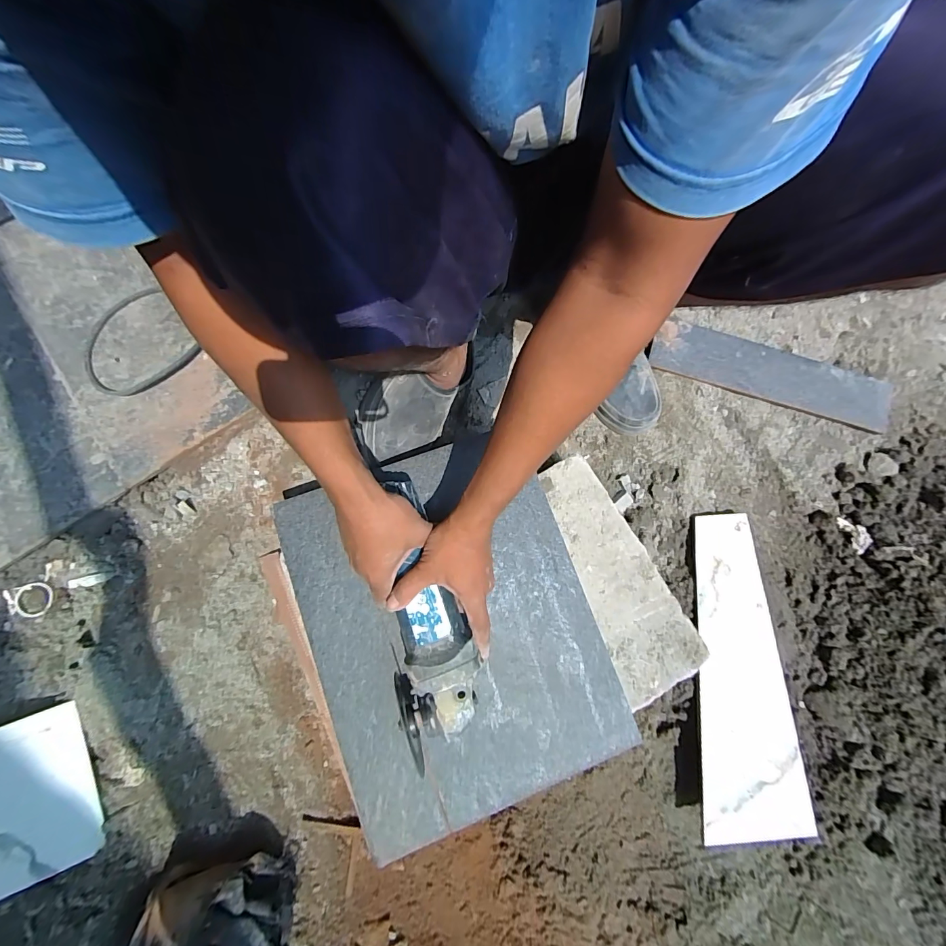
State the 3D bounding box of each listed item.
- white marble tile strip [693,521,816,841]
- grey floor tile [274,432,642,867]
[{"bbox_3d":[0.343,0.253,0.540,0.135,0.013,0.388,-3,76,-4],"label":"white marble tile strip"},{"bbox_3d":[-0.022,0.171,0.467,0.306,0.007,0.391,-19,82,-7],"label":"grey floor tile"}]

